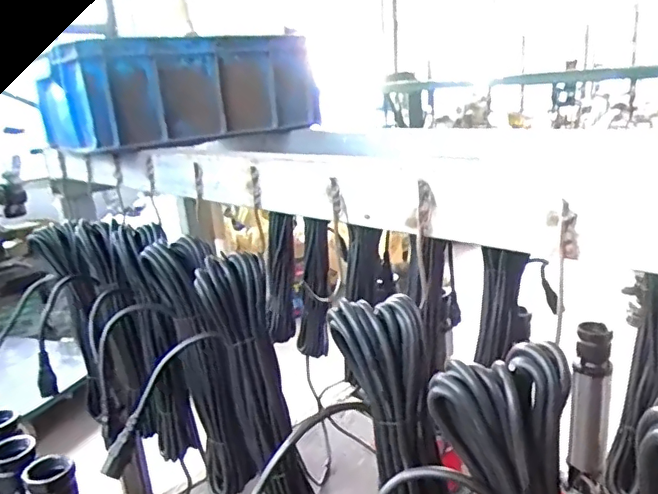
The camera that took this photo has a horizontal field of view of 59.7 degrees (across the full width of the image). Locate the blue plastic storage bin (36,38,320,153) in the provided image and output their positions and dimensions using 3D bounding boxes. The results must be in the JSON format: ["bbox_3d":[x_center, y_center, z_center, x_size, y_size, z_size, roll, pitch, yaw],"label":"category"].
[{"bbox_3d":[-0.199,-0.225,0.836,0.145,0.134,0.376,11,21,42],"label":"blue plastic storage bin"}]

